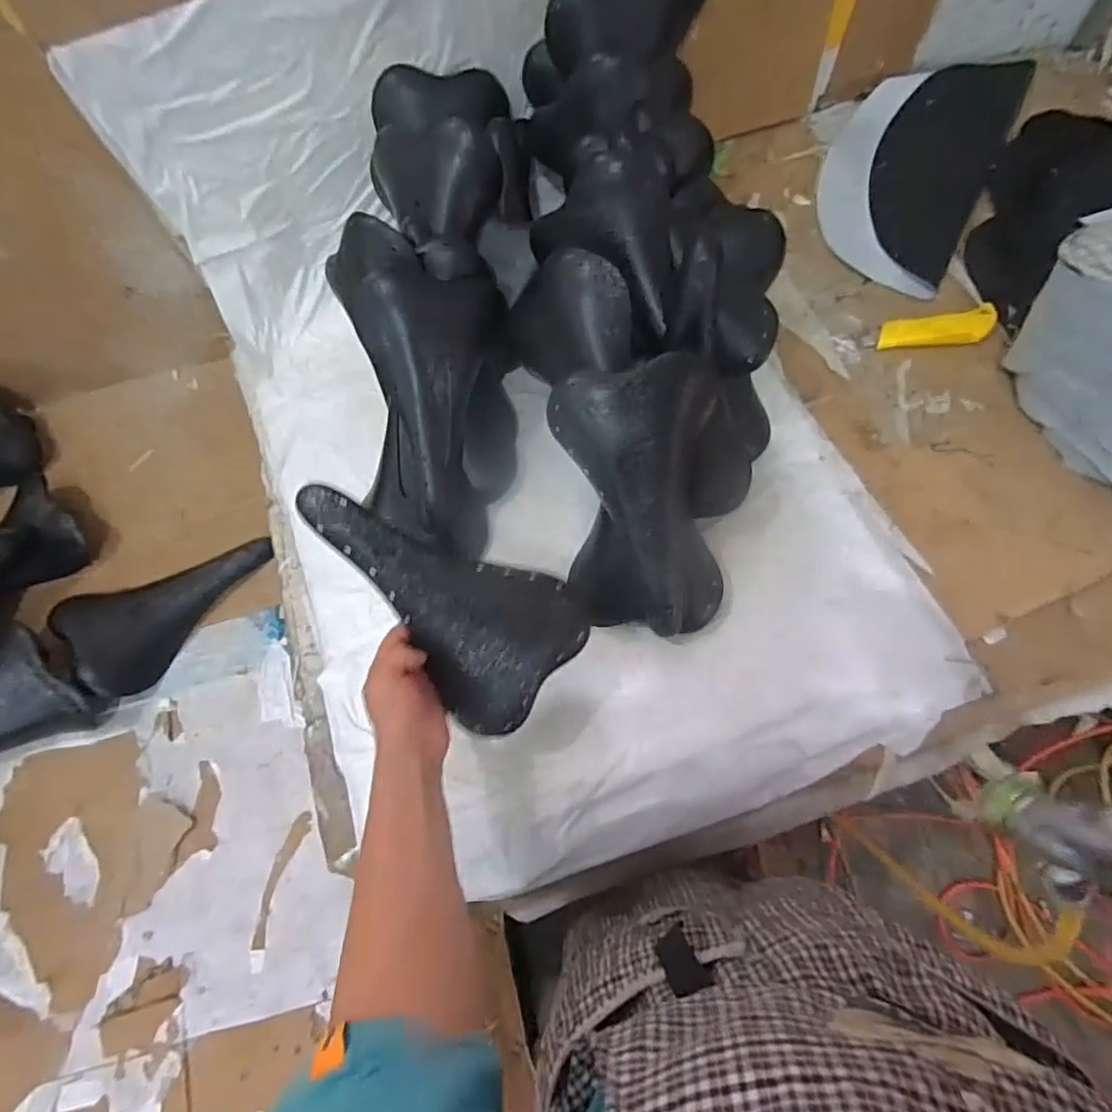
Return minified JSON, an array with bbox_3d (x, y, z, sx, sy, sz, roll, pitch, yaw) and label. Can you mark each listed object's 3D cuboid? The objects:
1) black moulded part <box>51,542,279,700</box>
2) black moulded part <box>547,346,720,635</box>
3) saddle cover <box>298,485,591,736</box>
[{"bbox_3d":[-0.461,0.075,0.750,0.240,0.050,0.127,-25,69,-8],"label":"black moulded part"},{"bbox_3d":[0.083,-0.055,0.606,0.148,0.077,0.246,-7,105,-1],"label":"black moulded part"},{"bbox_3d":[-0.097,0.031,0.516,0.247,0.034,0.138,40,71,-18],"label":"saddle cover"}]

